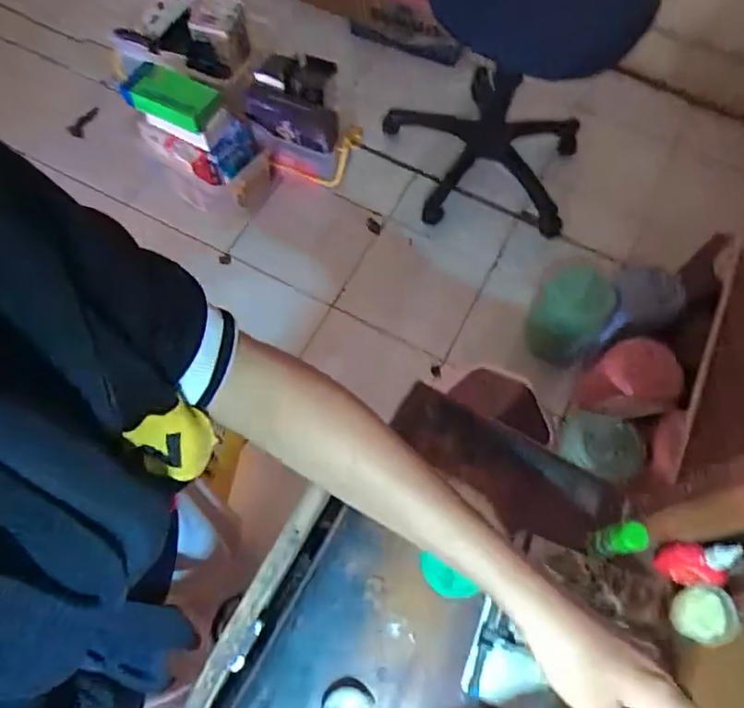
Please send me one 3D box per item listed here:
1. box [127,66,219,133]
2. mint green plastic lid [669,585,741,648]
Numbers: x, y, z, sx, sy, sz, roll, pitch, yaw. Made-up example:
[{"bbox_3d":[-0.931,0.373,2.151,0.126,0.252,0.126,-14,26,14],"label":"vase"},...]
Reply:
[{"bbox_3d":[-0.421,-0.557,1.322,0.181,0.070,0.090,19,66,5],"label":"box"},{"bbox_3d":[0.255,0.204,0.474,0.042,0.037,0.041,1,66,-1],"label":"mint green plastic lid"}]

